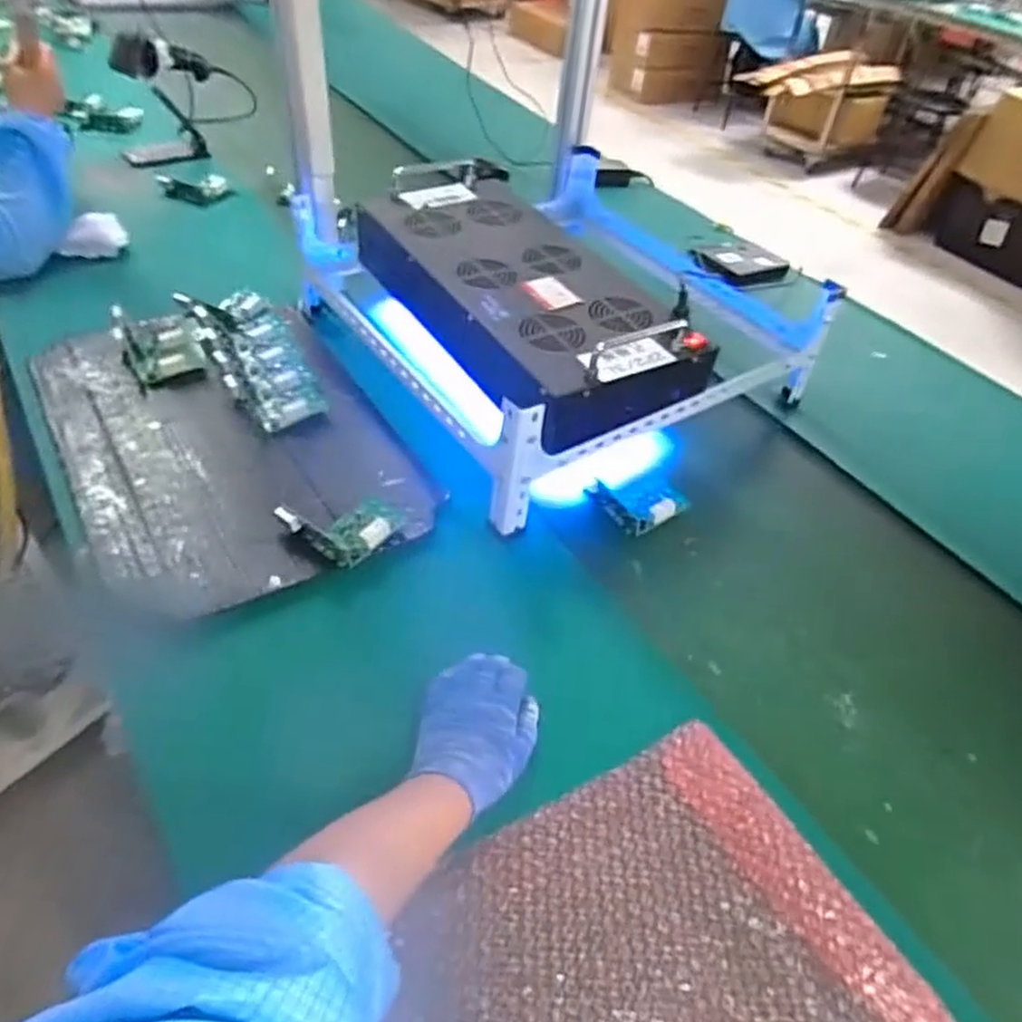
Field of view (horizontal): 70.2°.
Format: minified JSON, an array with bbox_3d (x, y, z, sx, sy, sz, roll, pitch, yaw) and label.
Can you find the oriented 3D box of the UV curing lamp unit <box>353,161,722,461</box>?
[{"bbox_3d":[0.007,-0.282,0.923,0.254,0.095,0.520,-21,51,-26],"label":"UV curing lamp unit"}]

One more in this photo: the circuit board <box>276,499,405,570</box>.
[{"bbox_3d":[-0.171,0.014,0.749,0.094,0.033,0.088,30,49,22],"label":"circuit board"}]

